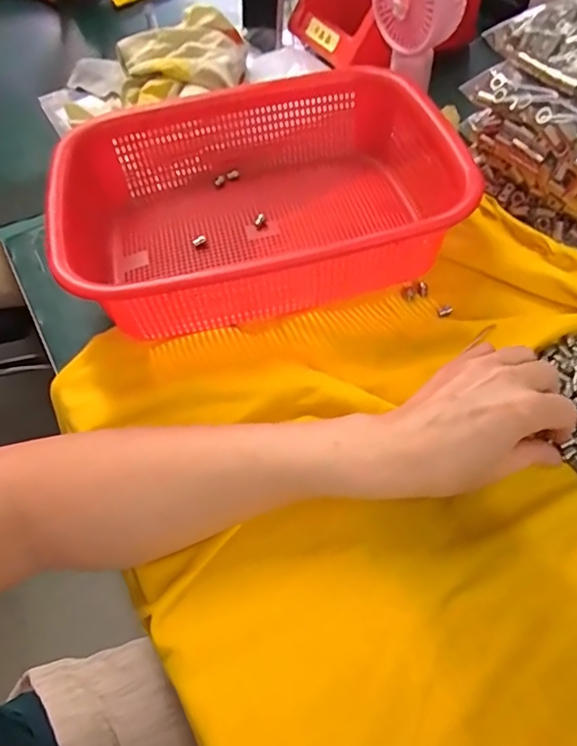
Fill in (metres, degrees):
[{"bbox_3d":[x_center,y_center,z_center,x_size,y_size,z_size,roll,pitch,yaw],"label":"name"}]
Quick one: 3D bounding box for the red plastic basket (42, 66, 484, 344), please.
[{"bbox_3d":[-0.022,-0.128,0.401,0.295,0.090,0.209,-13,57,-5],"label":"red plastic basket"}]

